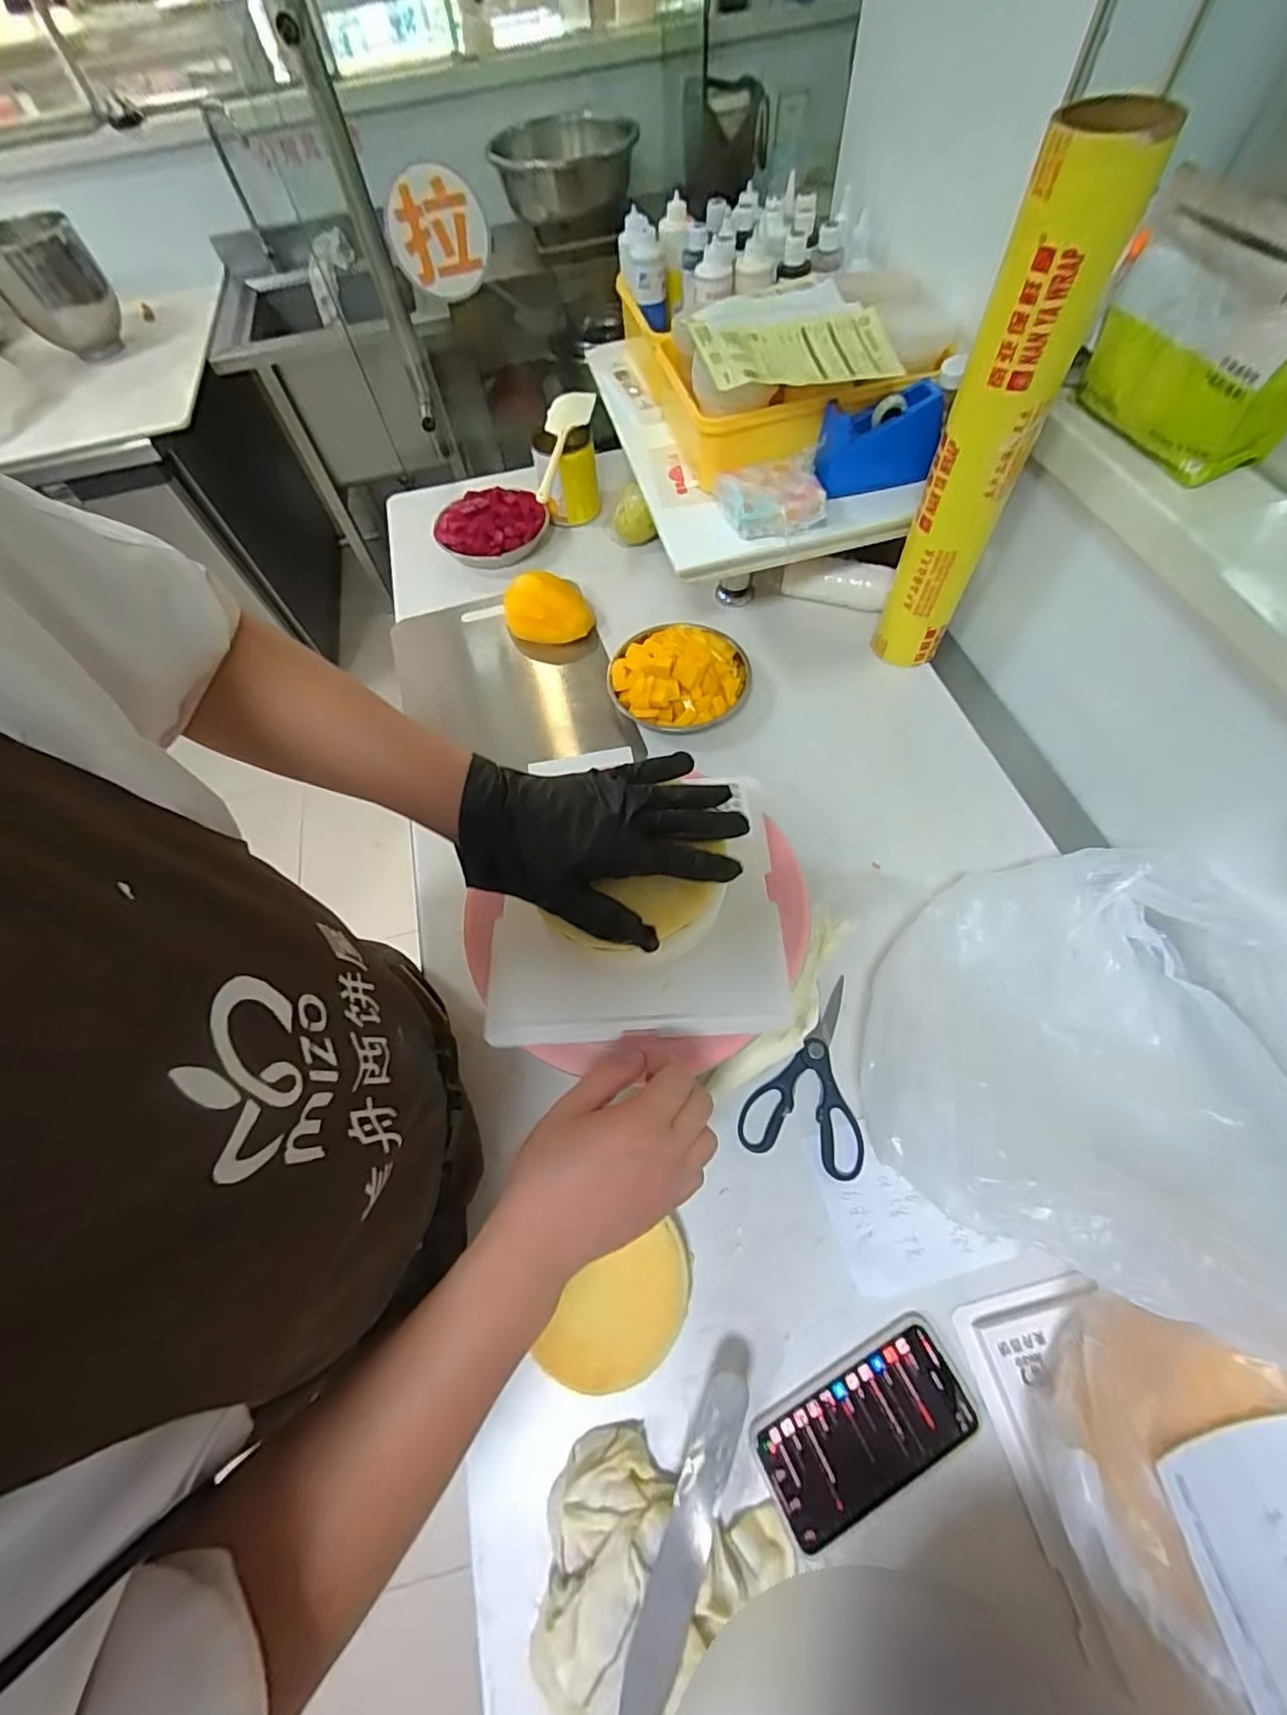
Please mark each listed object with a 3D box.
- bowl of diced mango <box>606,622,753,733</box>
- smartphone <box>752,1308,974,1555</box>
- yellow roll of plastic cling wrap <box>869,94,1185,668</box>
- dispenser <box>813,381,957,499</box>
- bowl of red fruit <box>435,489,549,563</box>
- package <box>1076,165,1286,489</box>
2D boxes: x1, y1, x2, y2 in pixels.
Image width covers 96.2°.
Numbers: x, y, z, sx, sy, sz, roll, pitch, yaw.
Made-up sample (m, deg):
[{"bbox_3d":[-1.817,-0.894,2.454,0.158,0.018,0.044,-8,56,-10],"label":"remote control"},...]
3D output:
[{"bbox_3d":[0.048,-0.243,0.772,0.187,0.071,0.177,-21,64,-6],"label":"bowl of diced mango"},{"bbox_3d":[0.168,0.431,0.437,0.164,0.011,0.079,-25,64,-8],"label":"smartphone"},{"bbox_3d":[0.336,-0.397,0.591,0.096,0.447,0.066,19,67,13],"label":"yellow roll of plastic cling wrap"},{"bbox_3d":[0.276,-0.489,0.689,0.148,0.093,0.058,-3,63,3],"label":"dispenser"},{"bbox_3d":[-0.253,-0.541,0.955,0.168,0.058,0.139,9,65,9],"label":"bowl of red fruit"},{"bbox_3d":[0.475,-0.447,0.486,0.078,0.144,0.186,-17,64,-4],"label":"package"}]

